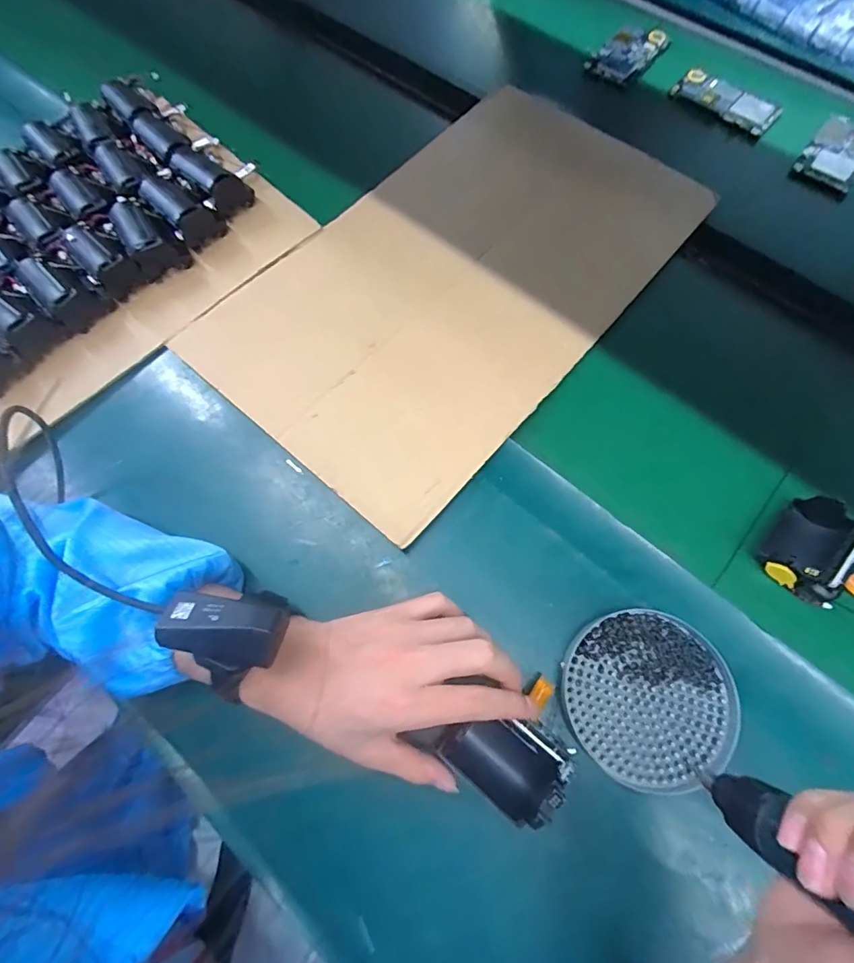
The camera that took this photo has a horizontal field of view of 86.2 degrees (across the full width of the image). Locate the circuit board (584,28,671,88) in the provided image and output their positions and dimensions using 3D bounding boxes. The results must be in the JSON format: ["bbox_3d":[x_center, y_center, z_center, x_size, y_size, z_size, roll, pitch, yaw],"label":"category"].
[{"bbox_3d":[0.265,-0.551,0.584,0.064,0.012,0.117,41,74,12],"label":"circuit board"}]

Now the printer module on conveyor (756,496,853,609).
[{"bbox_3d":[0.312,0.058,0.356,0.075,0.036,0.076,39,78,15],"label":"printer module on conveyor"}]

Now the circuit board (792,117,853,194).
[{"bbox_3d":[0.478,-0.381,0.527,0.064,0.012,0.108,37,74,11],"label":"circuit board"}]

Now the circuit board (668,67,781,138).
[{"bbox_3d":[0.362,-0.461,0.553,0.121,0.005,0.060,41,74,12],"label":"circuit board"}]

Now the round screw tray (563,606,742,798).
[{"bbox_3d":[0.156,0.152,0.325,0.111,0.013,0.111,0,70,-1],"label":"round screw tray"}]

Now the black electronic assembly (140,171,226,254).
[{"bbox_3d":[-0.257,-0.285,0.475,0.048,0.039,0.083,-43,74,-10],"label":"black electronic assembly"}]

